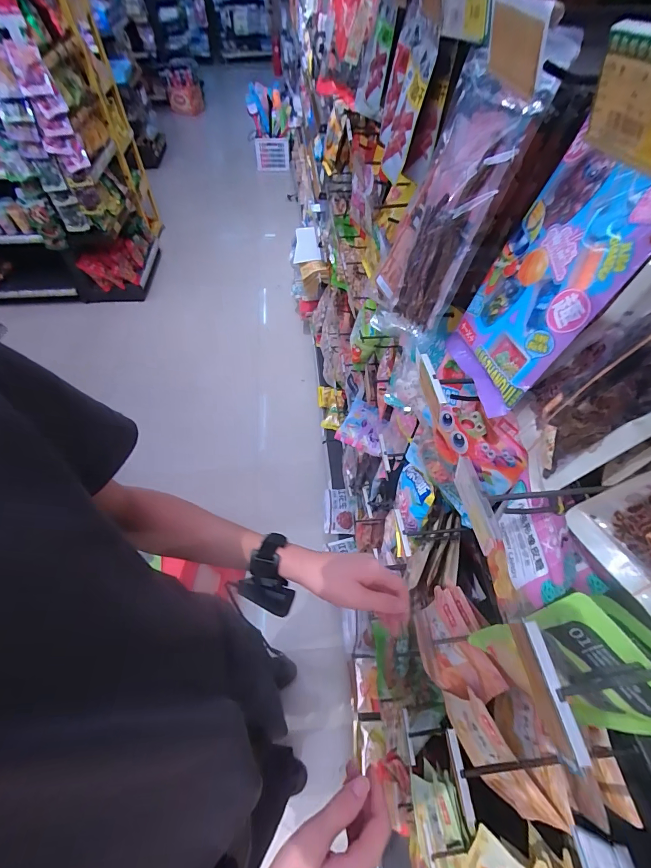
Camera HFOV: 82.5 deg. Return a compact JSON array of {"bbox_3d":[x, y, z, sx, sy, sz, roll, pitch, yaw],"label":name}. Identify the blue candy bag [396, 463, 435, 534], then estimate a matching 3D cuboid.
[{"bbox_3d":[0.177,0.119,0.755,0.030,0.115,0.142,13,17,-15],"label":"blue candy bag"}]

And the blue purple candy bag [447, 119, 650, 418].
[{"bbox_3d":[0.207,-0.140,0.371,0.017,0.218,0.137,4,48,-21],"label":"blue purple candy bag"}]

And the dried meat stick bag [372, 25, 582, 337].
[{"bbox_3d":[0.129,-0.243,0.414,0.037,0.286,0.114,-13,54,-34],"label":"dried meat stick bag"}]

